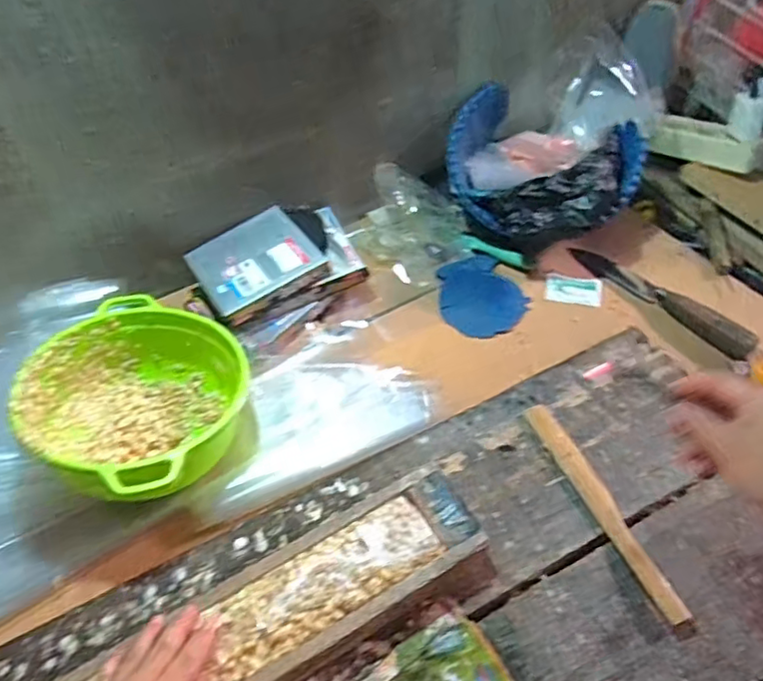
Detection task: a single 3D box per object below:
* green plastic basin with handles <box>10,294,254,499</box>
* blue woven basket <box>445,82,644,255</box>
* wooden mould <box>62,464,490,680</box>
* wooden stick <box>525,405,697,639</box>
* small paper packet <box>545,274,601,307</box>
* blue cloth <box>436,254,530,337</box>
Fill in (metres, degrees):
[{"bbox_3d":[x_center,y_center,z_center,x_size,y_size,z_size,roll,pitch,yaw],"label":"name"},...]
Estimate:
[{"bbox_3d":[-0.238,0.059,0.608,0.200,0.105,0.199,-3,51,3],"label":"green plastic basin with handles"},{"bbox_3d":[0.205,-0.215,0.792,0.239,0.128,0.206,14,57,14],"label":"blue woven basket"},{"bbox_3d":[-0.114,0.237,0.468,0.424,0.033,0.096,-26,53,-16],"label":"wooden mould"},{"bbox_3d":[0.198,0.146,0.539,0.028,0.012,0.228,-20,52,-11],"label":"wooden stick"},{"bbox_3d":[0.246,-0.064,0.771,0.067,0.008,0.048,11,56,12],"label":"small paper packet"},{"bbox_3d":[0.124,-0.057,0.772,0.100,0.013,0.132,-17,51,-9],"label":"blue cloth"}]

